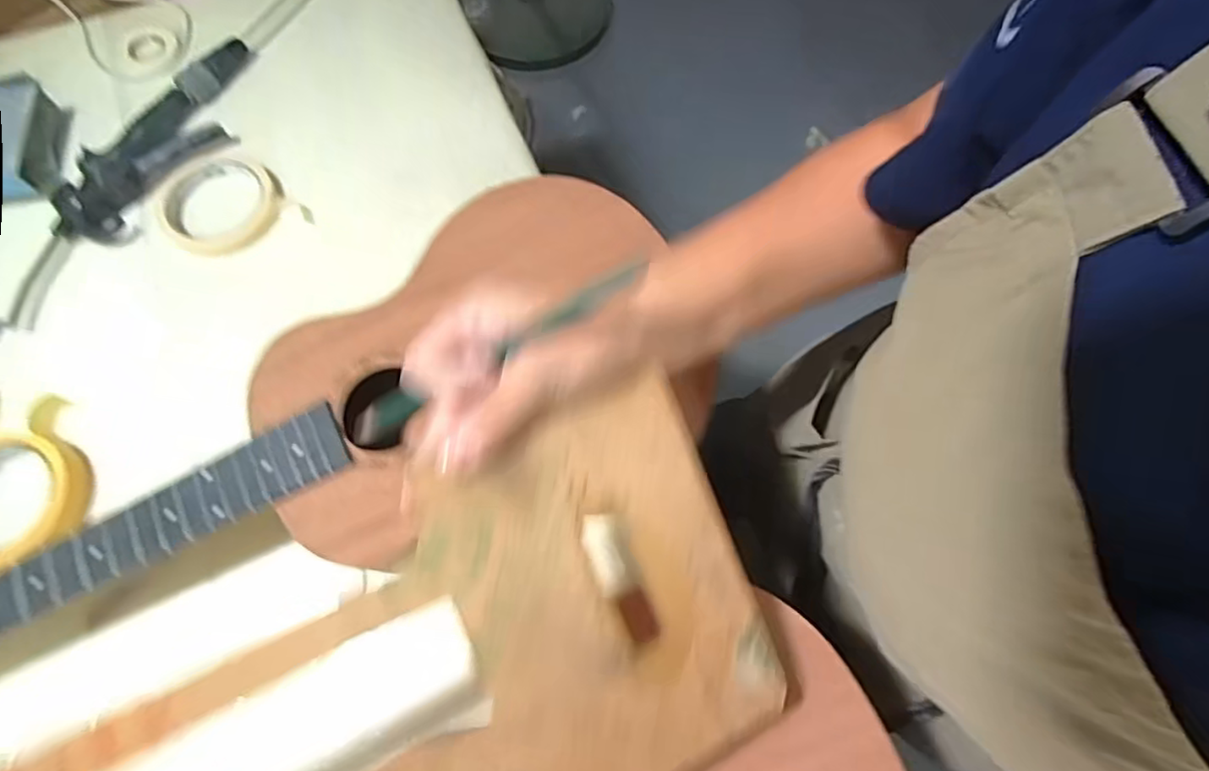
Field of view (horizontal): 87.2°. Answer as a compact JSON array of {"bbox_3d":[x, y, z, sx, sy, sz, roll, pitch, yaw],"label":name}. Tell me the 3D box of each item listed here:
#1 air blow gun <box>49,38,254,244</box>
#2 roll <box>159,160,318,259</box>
[{"bbox_3d":[-0.387,-0.221,0.561,0.082,0.023,0.229,33,72,11],"label":"air blow gun"},{"bbox_3d":[-0.327,-0.159,0.547,0.107,0.020,0.094,-32,73,-12],"label":"roll"}]

